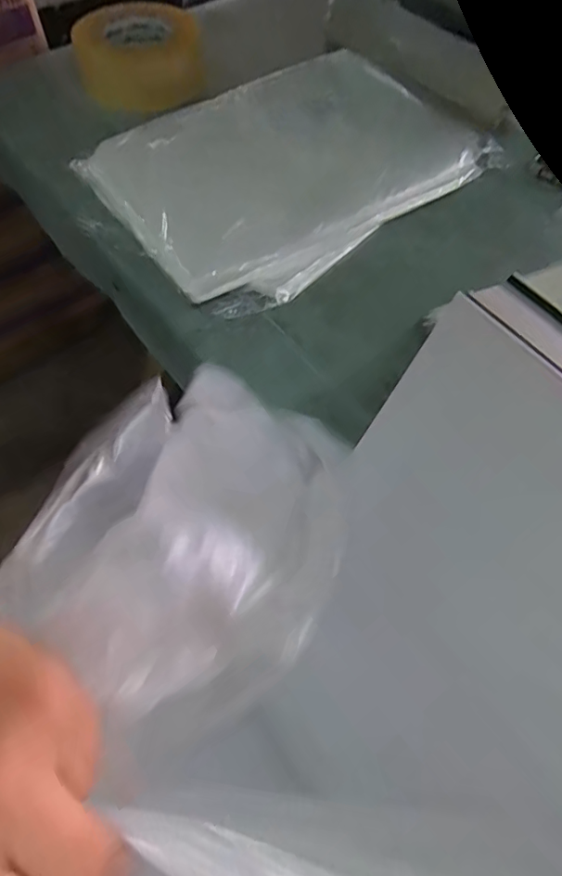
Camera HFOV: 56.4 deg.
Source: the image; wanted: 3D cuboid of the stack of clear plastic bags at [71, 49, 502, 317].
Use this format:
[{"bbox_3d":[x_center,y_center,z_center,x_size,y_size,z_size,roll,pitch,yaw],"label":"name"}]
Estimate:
[{"bbox_3d":[0.014,-0.267,0.508,0.352,0.023,0.253,-32,67,-20],"label":"stack of clear plastic bags"}]

